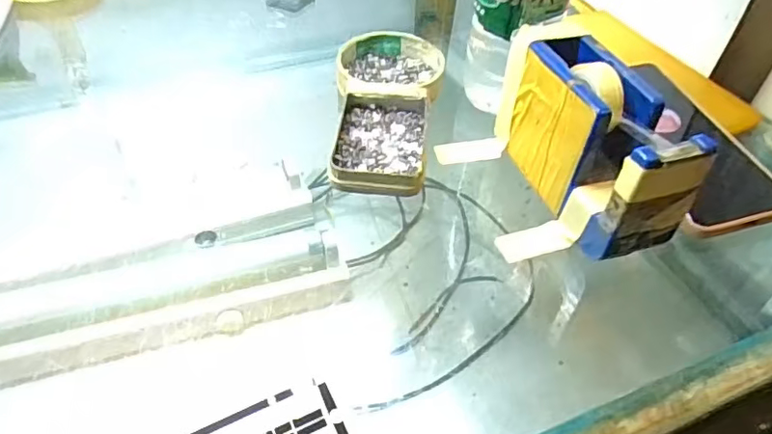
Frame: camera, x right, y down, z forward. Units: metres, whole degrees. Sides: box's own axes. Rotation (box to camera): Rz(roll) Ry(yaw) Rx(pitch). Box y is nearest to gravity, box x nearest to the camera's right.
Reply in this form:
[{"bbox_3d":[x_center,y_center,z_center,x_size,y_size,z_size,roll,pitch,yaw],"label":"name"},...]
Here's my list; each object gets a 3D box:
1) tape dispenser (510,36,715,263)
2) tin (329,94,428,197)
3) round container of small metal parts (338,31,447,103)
[{"bbox_3d":[0.119,-0.045,0.330,0.047,0.074,0.129,-13,48,-15],"label":"tape dispenser"},{"bbox_3d":[-0.003,-0.051,0.378,0.060,0.016,0.093,4,46,1],"label":"tin"},{"bbox_3d":[0.004,-0.112,0.435,0.079,0.019,0.086,1,46,-1],"label":"round container of small metal parts"}]

